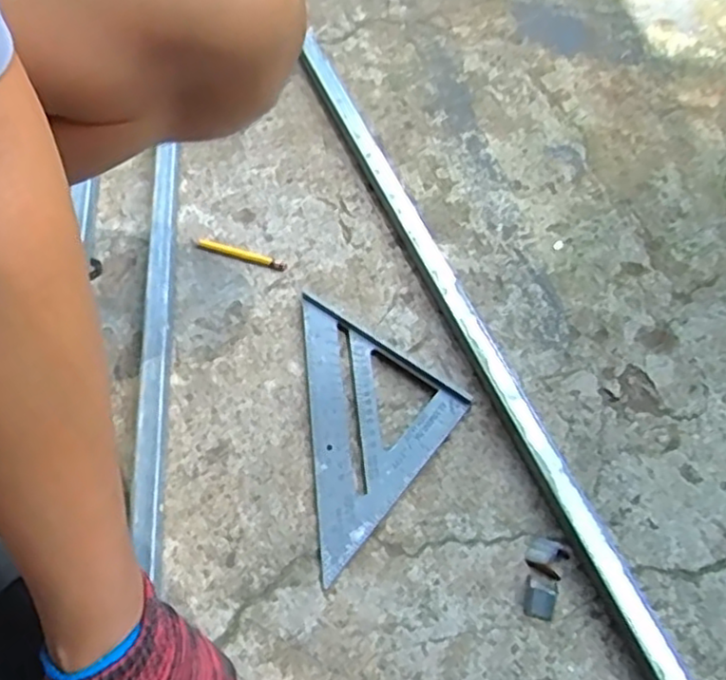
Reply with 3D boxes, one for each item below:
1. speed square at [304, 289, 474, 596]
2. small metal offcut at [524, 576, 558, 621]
[{"bbox_3d":[-0.031,0.066,0.538,0.166,0.015,0.168,34,64,22],"label":"speed square"},{"bbox_3d":[0.121,0.176,0.459,0.020,0.009,0.024,12,57,11],"label":"small metal offcut"}]

